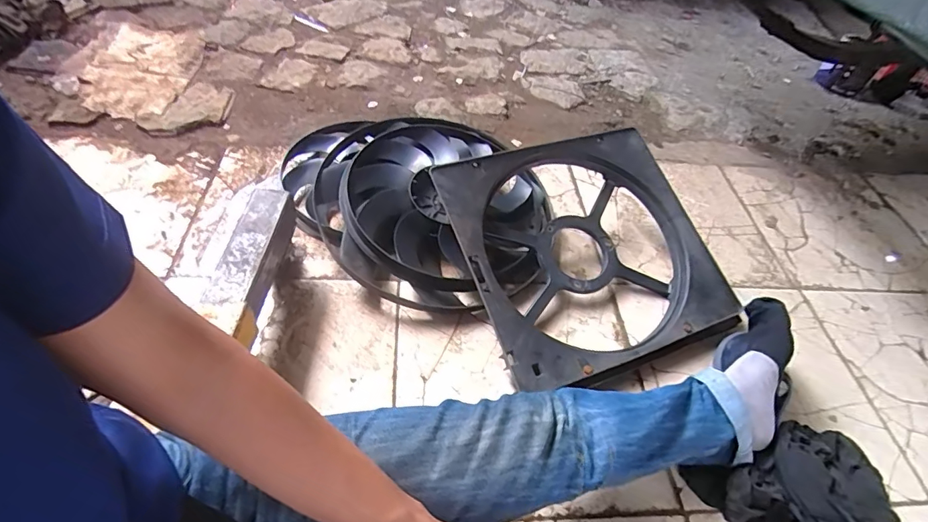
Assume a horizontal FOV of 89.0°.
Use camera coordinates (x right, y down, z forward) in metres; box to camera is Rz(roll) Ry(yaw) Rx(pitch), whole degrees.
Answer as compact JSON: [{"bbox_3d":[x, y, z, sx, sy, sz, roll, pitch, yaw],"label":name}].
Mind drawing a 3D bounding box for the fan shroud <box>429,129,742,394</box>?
[{"bbox_3d":[0.221,-0.017,0.876,0.467,0.078,0.441,-14,71,-20],"label":"fan shroud"}]

